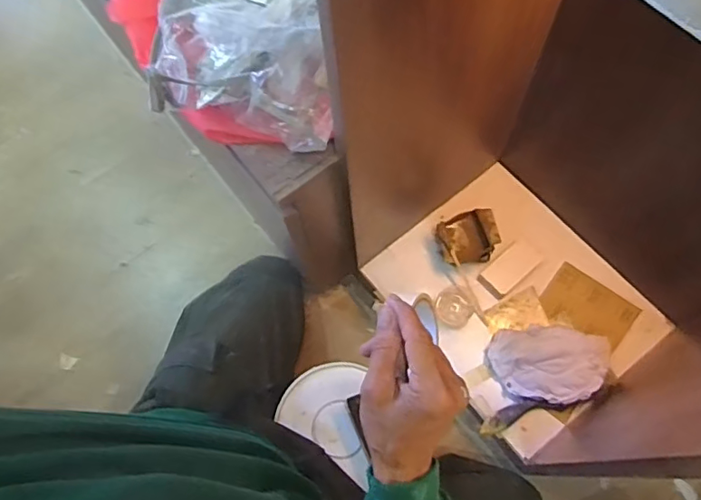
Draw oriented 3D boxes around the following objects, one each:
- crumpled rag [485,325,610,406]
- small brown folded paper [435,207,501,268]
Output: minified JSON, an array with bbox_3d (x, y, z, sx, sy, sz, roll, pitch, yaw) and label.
[{"bbox_3d":[0.300,0.173,0.839,0.172,0.064,0.112,10,69,7],"label":"crumpled rag"},{"bbox_3d":[0.192,-0.024,0.915,0.093,0.051,0.088,-14,68,-3],"label":"small brown folded paper"}]

